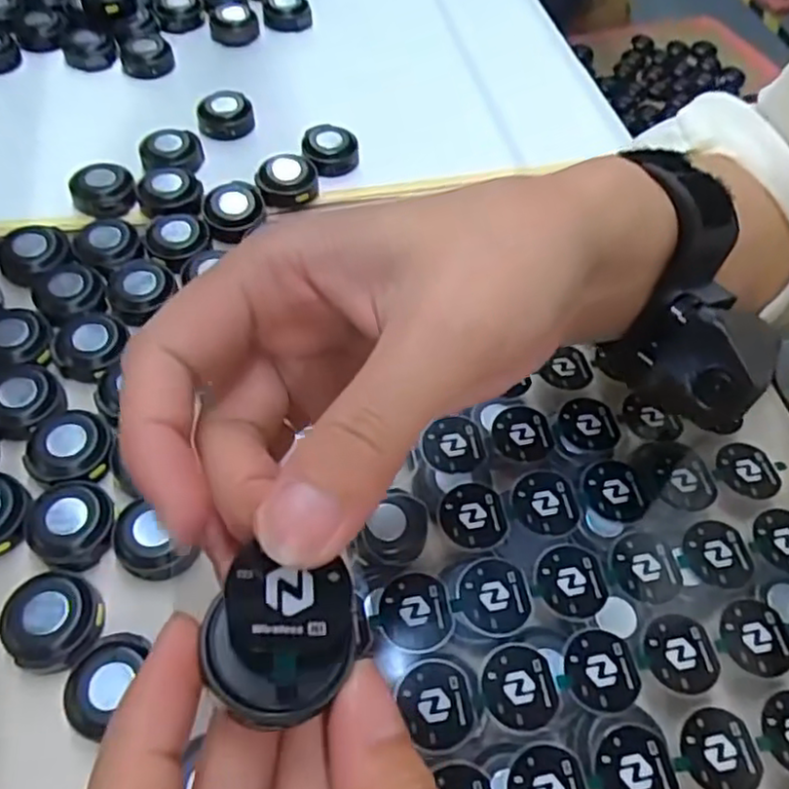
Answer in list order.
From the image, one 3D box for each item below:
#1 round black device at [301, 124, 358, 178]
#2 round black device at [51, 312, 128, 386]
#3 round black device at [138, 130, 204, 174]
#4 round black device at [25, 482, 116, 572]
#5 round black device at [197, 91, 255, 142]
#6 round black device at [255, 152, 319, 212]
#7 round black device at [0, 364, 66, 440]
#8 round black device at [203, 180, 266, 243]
[{"bbox_3d":[-0.033,-0.127,0.351,0.028,0.013,0.028,1,59,-2],"label":"round black device"},{"bbox_3d":[-0.125,-0.019,0.278,0.029,0.014,0.025,-22,62,-14],"label":"round black device"},{"bbox_3d":[-0.114,-0.122,0.343,0.029,0.012,0.029,-6,59,-6],"label":"round black device"},{"bbox_3d":[-0.114,0.045,0.239,0.031,0.009,0.029,1,59,-2],"label":"round black device"},{"bbox_3d":[-0.091,-0.151,0.365,0.029,0.012,0.030,1,59,-2],"label":"round black device"},{"bbox_3d":[-0.053,-0.107,0.337,0.029,0.013,0.026,-9,59,-7],"label":"round black device"},{"bbox_3d":[-0.147,0.003,0.264,0.030,0.011,0.029,1,59,-2],"label":"round black device"},{"bbox_3d":[-0.077,-0.089,0.324,0.029,0.012,0.027,1,59,-2],"label":"round black device"}]

